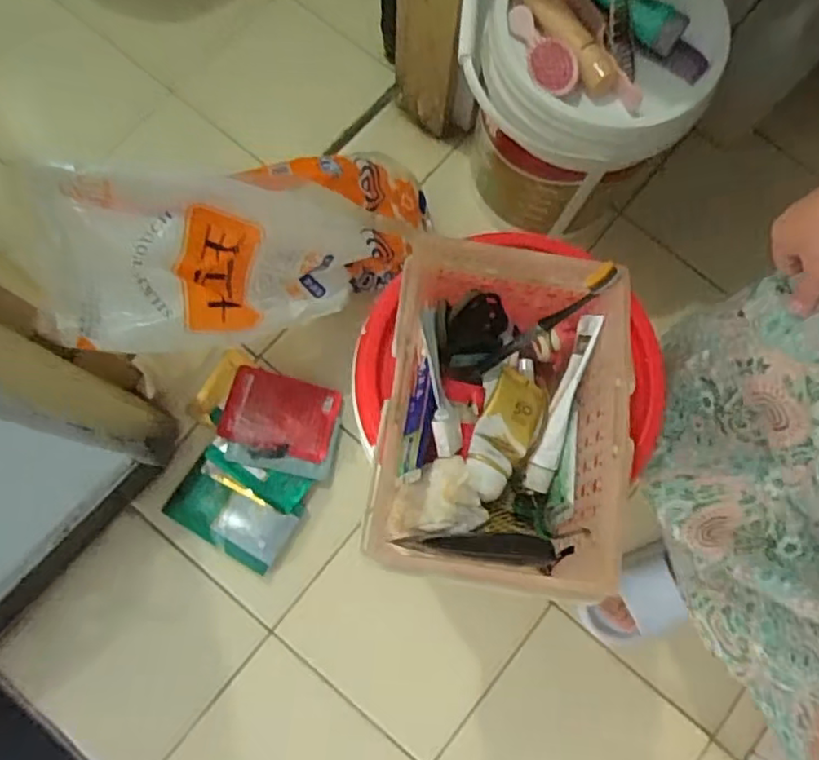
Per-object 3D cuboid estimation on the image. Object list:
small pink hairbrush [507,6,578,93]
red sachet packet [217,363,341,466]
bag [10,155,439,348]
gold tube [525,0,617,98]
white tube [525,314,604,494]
[{"bbox_3d":[0.161,-0.407,0.811,0.052,0.040,0.136,-20,70,-10],"label":"small pink hairbrush"},{"bbox_3d":[-0.200,0.051,1.022,0.168,0.016,0.120,17,70,-13],"label":"red sachet packet"},{"bbox_3d":[-0.172,-0.193,0.889,0.603,0.198,0.174,-16,54,-34],"label":"bag"},{"bbox_3d":[0.195,-0.437,0.809,0.048,0.031,0.188,-30,80,-16],"label":"gold tube"},{"bbox_3d":[0.134,0.020,0.563,0.022,0.030,0.157,18,88,14],"label":"white tube"}]

